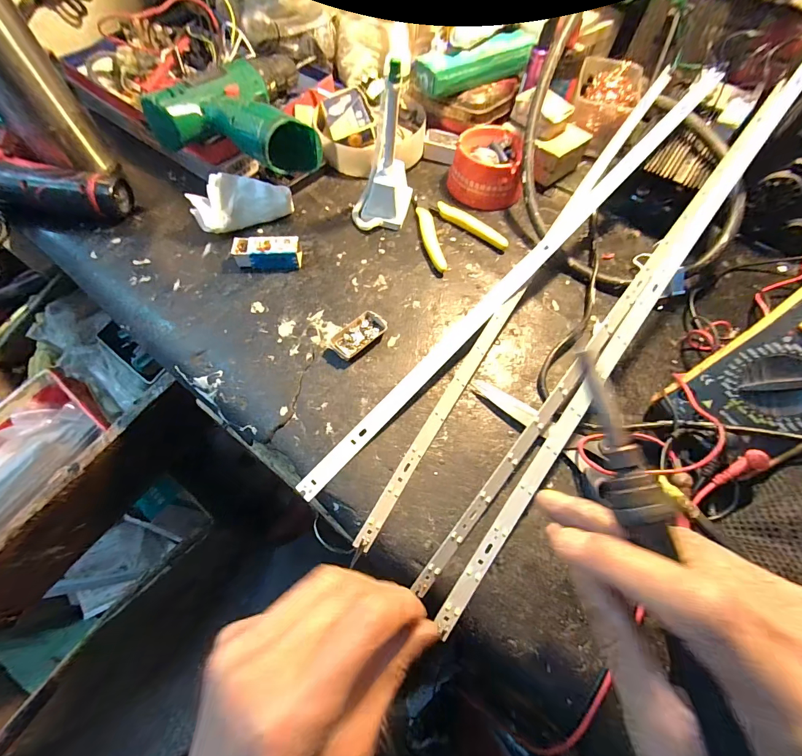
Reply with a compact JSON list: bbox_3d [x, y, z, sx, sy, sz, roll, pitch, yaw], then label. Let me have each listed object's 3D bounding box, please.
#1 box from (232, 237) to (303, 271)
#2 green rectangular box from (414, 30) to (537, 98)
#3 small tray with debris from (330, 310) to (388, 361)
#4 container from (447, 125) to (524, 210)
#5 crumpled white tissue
[{"bbox_3d":[-0.128,-0.119,0.352,0.060,0.020,0.027,2,64,-1],"label":"box"},{"bbox_3d":[0.085,-0.356,0.412,0.138,0.030,0.033,-22,67,-12],"label":"green rectangular box"},{"bbox_3d":[-0.038,-0.037,0.319,0.026,0.010,0.050,42,69,17],"label":"small tray with debris"},{"bbox_3d":[0.100,-0.241,0.414,0.081,0.046,0.089,1,64,-2],"label":"container"},{"bbox_3d":[-0.161,-0.177,0.370,0.094,0.042,0.036,-27,68,-15],"label":"crumpled white tissue"}]

